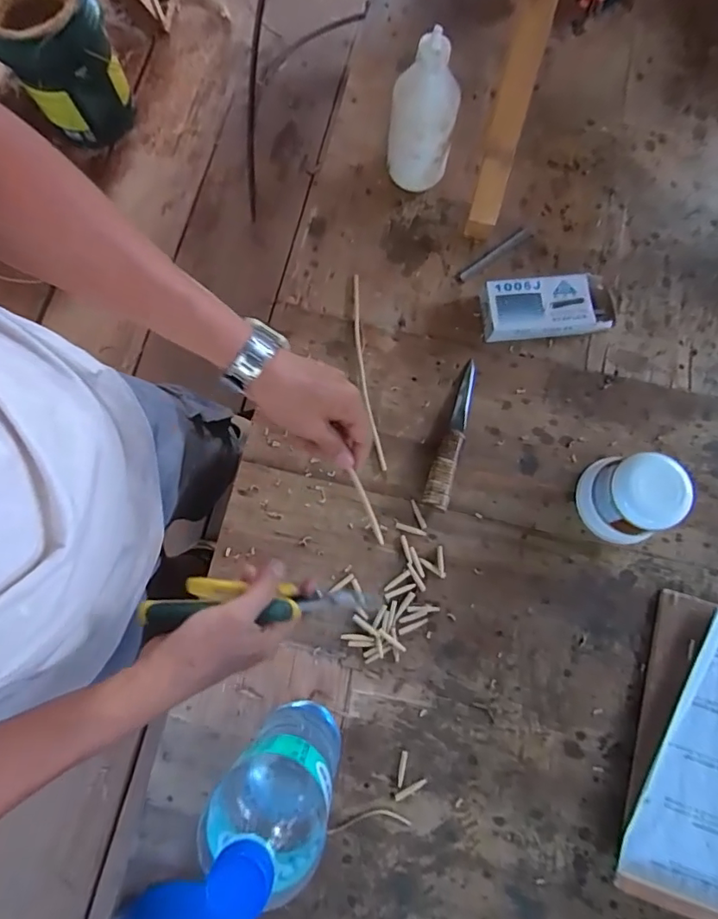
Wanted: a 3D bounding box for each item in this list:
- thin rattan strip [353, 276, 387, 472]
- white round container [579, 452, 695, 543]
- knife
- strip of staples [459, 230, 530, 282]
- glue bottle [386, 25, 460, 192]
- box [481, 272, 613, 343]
[{"bbox_3d":[0.007,-0.104,0.591,0.014,0.012,0.235,-8,77,-3],"label":"thin rattan strip"},{"bbox_3d":[0.281,0.039,0.526,0.075,0.080,0.082,0,77,-1],"label":"white round container"},{"bbox_3d":[0.106,-0.030,0.572,0.028,0.022,0.179,17,77,3],"label":"knife"},{"bbox_3d":[0.169,-0.253,0.629,0.110,0.004,0.012,-37,80,-9],"label":"strip of staples"},{"bbox_3d":[0.068,-0.378,0.576,0.070,0.168,0.055,38,79,7],"label":"glue bottle"},{"bbox_3d":[0.225,-0.177,0.599,0.155,0.037,0.066,-5,77,-2],"label":"box"}]

